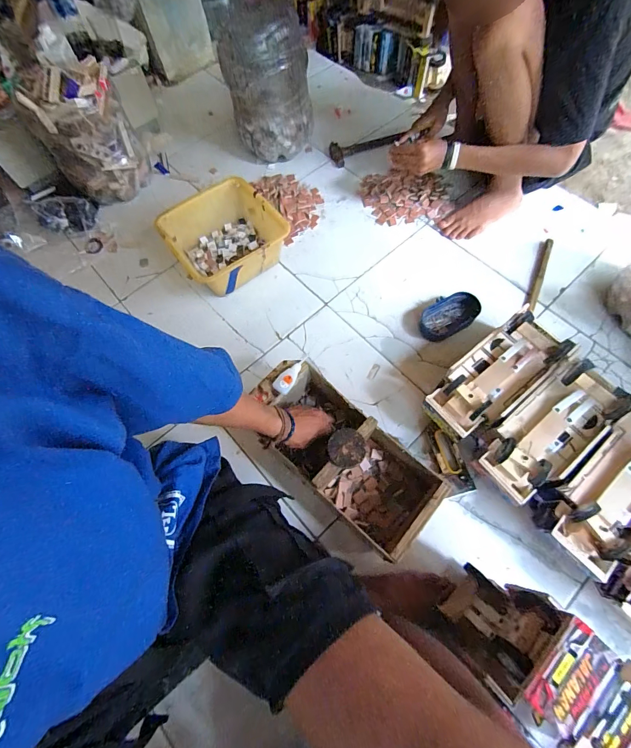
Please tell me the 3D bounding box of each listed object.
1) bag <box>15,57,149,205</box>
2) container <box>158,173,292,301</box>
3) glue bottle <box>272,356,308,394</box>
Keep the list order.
[{"bbox_3d":[-0.641,-0.676,1.009,0.238,0.293,0.208,-34,70,-11],"label":"bag"},{"bbox_3d":[-0.243,-0.366,0.967,0.274,0.123,0.288,-37,70,-12],"label":"container"},{"bbox_3d":[-0.044,-0.001,0.664,0.030,0.013,0.088,32,73,15],"label":"glue bottle"}]

